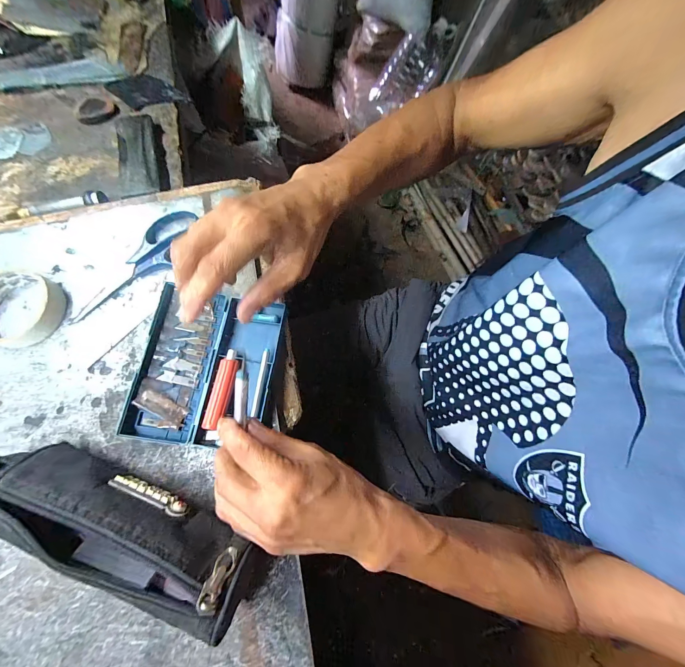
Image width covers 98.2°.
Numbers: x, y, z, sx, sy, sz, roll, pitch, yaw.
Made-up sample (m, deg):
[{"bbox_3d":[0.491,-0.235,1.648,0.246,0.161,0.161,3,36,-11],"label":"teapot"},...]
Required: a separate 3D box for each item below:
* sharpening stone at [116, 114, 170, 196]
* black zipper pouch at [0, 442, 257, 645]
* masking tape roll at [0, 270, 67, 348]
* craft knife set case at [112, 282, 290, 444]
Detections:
[{"bbox_3d":[-0.288,-0.254,0.423,0.058,0.015,0.155,-15,74,-10],"label":"sharpening stone"},{"bbox_3d":[-0.193,0.156,0.245,0.244,0.082,0.064,19,73,4],"label":"black zipper pouch"},{"bbox_3d":[-0.357,-0.027,0.326,0.084,0.023,0.081,2,72,-5],"label":"masking tape roll"},{"bbox_3d":[-0.139,0.035,0.306,0.127,0.026,0.150,8,71,1],"label":"craft knife set case"}]

